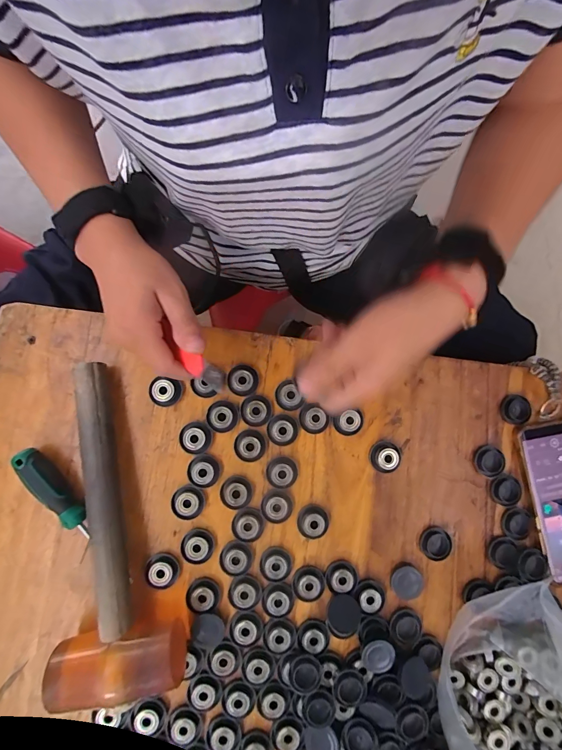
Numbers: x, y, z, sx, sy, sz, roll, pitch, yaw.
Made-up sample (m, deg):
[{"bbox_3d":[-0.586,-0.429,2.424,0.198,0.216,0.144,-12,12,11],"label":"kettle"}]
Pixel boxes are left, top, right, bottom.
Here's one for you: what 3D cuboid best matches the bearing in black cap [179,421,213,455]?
[{"bbox_3d":[-0.087,0.064,0.354,0.032,0.015,0.032,0,85,-5],"label":"bearing in black cap"}]

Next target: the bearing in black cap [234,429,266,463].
[{"bbox_3d":[-0.032,0.073,0.356,0.032,0.018,0.032,0,85,-5],"label":"bearing in black cap"}]

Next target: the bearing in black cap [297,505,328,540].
[{"bbox_3d":[0.032,0.151,0.355,0.030,0.015,0.031,0,85,-5],"label":"bearing in black cap"}]

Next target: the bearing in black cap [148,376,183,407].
[{"bbox_3d":[-0.120,0.017,0.355,0.032,0.016,0.029,13,84,-3],"label":"bearing in black cap"}]

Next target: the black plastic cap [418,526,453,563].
[{"bbox_3d":[0.161,0.175,0.360,0.032,0.006,0.033,-41,89,-7],"label":"black plastic cap"}]

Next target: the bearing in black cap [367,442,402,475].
[{"bbox_3d":[0.109,0.087,0.367,0.031,0.017,0.032,0,85,-5],"label":"bearing in black cap"}]

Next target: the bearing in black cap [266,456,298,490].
[{"bbox_3d":[0.001,0.101,0.359,0.031,0.019,0.031,0,85,-5],"label":"bearing in black cap"}]

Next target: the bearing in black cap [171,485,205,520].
[{"bbox_3d":[-0.094,0.128,0.349,0.033,0.008,0.032,0,85,-5],"label":"bearing in black cap"}]

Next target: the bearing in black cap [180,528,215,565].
[{"bbox_3d":[-0.084,0.173,0.349,0.031,0.013,0.033,0,85,-5],"label":"bearing in black cap"}]

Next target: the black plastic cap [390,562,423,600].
[{"bbox_3d":[0.129,0.213,0.355,0.031,0.004,0.035,-39,89,-7],"label":"black plastic cap"}]

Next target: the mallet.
[{"bbox_3d":[-0.171,0.138,0.328,0.115,0.062,0.292,-12,86,-5],"label":"mallet"}]

